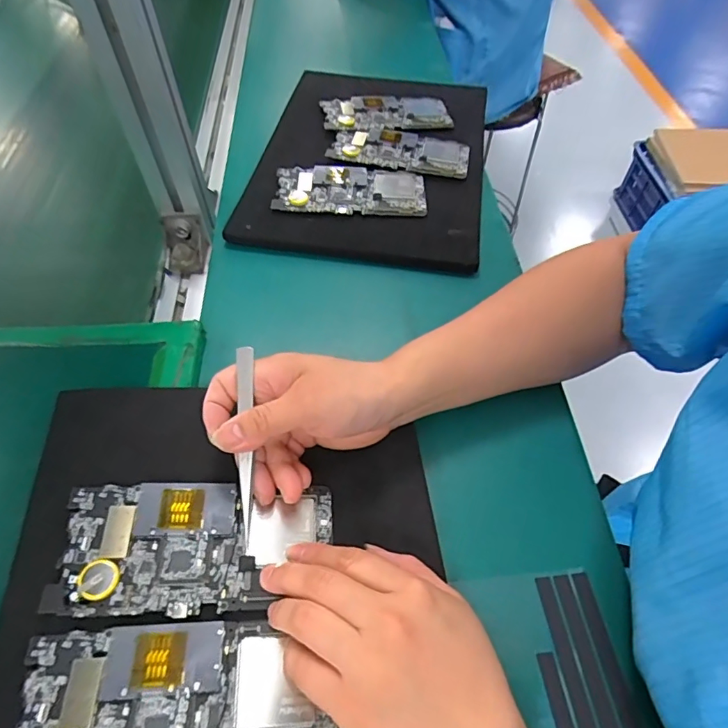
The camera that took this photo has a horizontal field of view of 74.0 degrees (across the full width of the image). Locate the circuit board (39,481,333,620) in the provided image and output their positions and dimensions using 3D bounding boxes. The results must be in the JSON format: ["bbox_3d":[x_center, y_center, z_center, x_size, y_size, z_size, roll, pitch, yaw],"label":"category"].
[{"bbox_3d":[-0.096,0.108,0.288,0.151,0.005,0.073,4,57,-12],"label":"circuit board"}]

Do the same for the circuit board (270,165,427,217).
[{"bbox_3d":[-0.014,-0.182,0.505,0.154,0.012,0.068,0,55,1],"label":"circuit board"}]

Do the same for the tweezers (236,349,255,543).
[{"bbox_3d":[-0.073,0.048,0.299,0.010,0.007,0.119,-2,83,-3],"label":"tweezers"}]

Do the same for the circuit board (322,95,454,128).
[{"bbox_3d":[0.028,-0.307,0.590,0.153,0.009,0.066,-1,55,0],"label":"circuit board"}]

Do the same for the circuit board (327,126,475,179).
[{"bbox_3d":[0.042,-0.243,0.550,0.153,0.010,0.073,9,56,7],"label":"circuit board"}]

